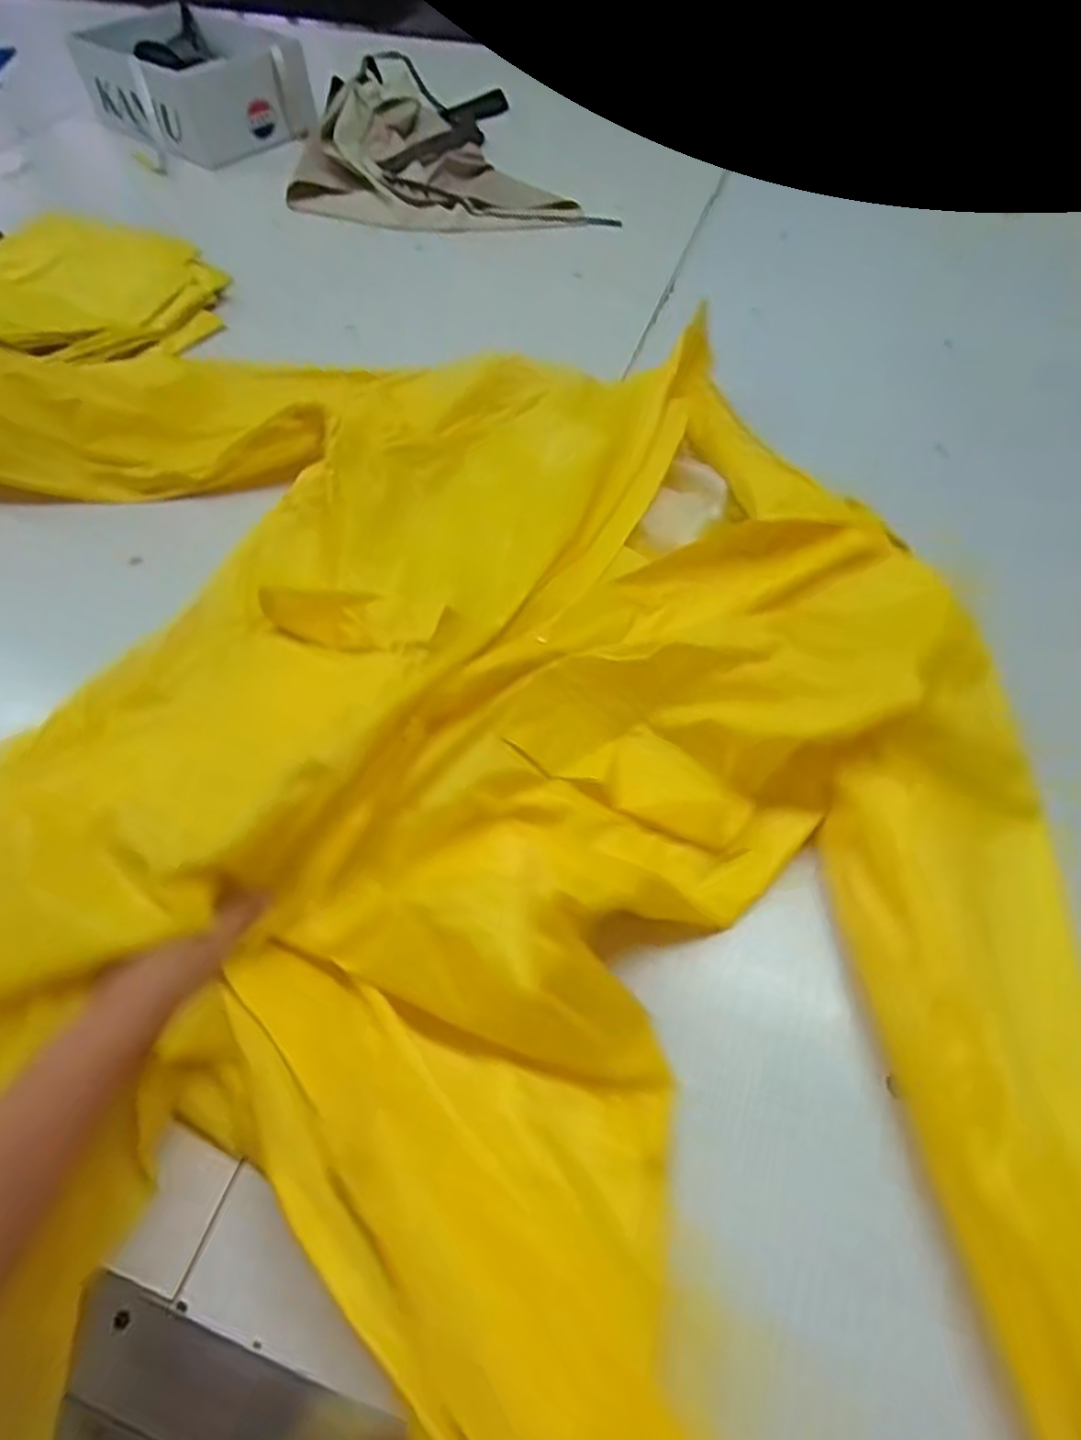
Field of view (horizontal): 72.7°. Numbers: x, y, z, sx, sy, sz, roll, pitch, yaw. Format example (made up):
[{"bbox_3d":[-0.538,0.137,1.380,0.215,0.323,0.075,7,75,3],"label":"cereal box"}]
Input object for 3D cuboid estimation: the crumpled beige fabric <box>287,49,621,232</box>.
[{"bbox_3d":[-0.203,-0.995,1.246,0.454,0.054,0.663,-13,55,-7],"label":"crumpled beige fabric"}]

